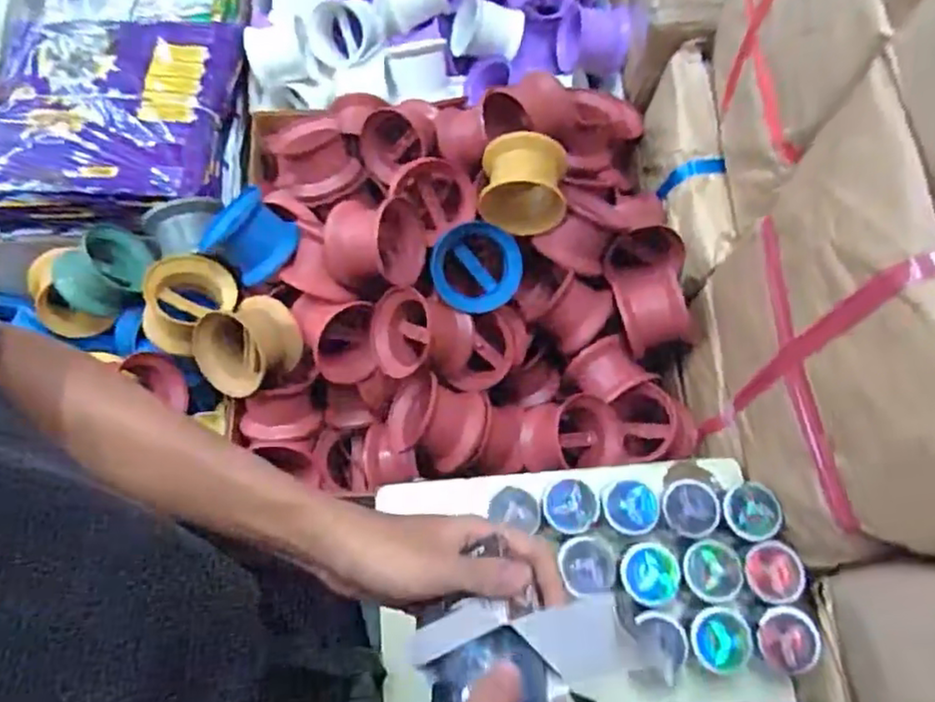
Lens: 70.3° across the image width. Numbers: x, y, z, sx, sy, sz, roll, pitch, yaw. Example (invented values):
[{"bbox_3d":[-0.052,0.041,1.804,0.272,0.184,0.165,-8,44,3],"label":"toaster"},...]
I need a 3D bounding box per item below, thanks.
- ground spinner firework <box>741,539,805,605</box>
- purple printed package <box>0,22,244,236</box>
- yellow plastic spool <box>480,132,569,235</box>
[{"bbox_3d":[0.291,0.213,0.639,0.057,0.035,0.056,-6,68,-4],"label":"ground spinner firework"},{"bbox_3d":[-0.549,-0.362,1.033,0.358,0.087,0.381,1,68,-1],"label":"purple printed package"},{"bbox_3d":[0.074,-0.218,0.854,0.110,0.115,0.080,10,68,3],"label":"yellow plastic spool"}]

